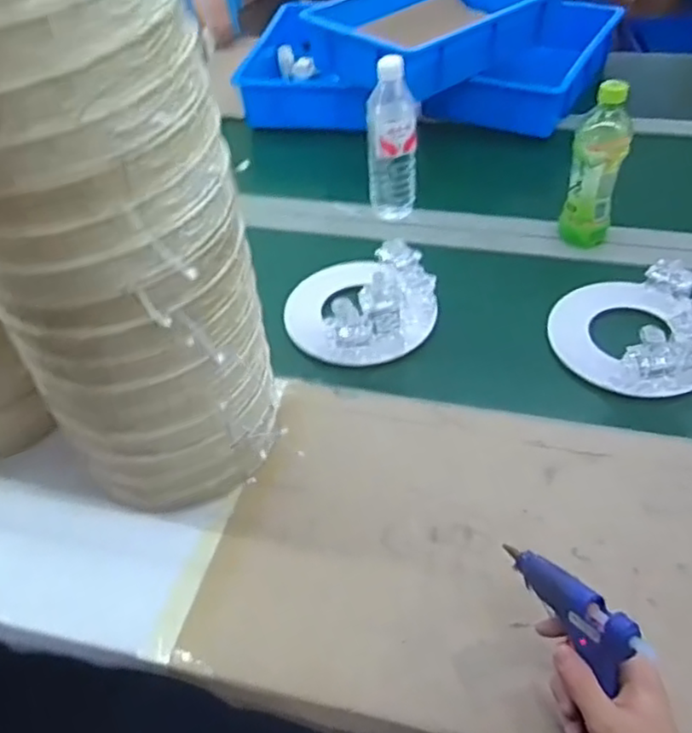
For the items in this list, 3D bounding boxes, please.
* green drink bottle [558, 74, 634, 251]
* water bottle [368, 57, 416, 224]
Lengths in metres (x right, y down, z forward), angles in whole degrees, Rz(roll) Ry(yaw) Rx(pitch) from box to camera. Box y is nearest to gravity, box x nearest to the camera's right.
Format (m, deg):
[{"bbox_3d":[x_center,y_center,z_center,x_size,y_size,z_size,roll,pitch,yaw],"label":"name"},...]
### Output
[{"bbox_3d":[0.323,-0.251,0.874,0.066,0.206,0.072,13,49,15],"label":"green drink bottle"},{"bbox_3d":[0.067,-0.306,0.962,0.066,0.233,0.060,1,47,5],"label":"water bottle"}]

